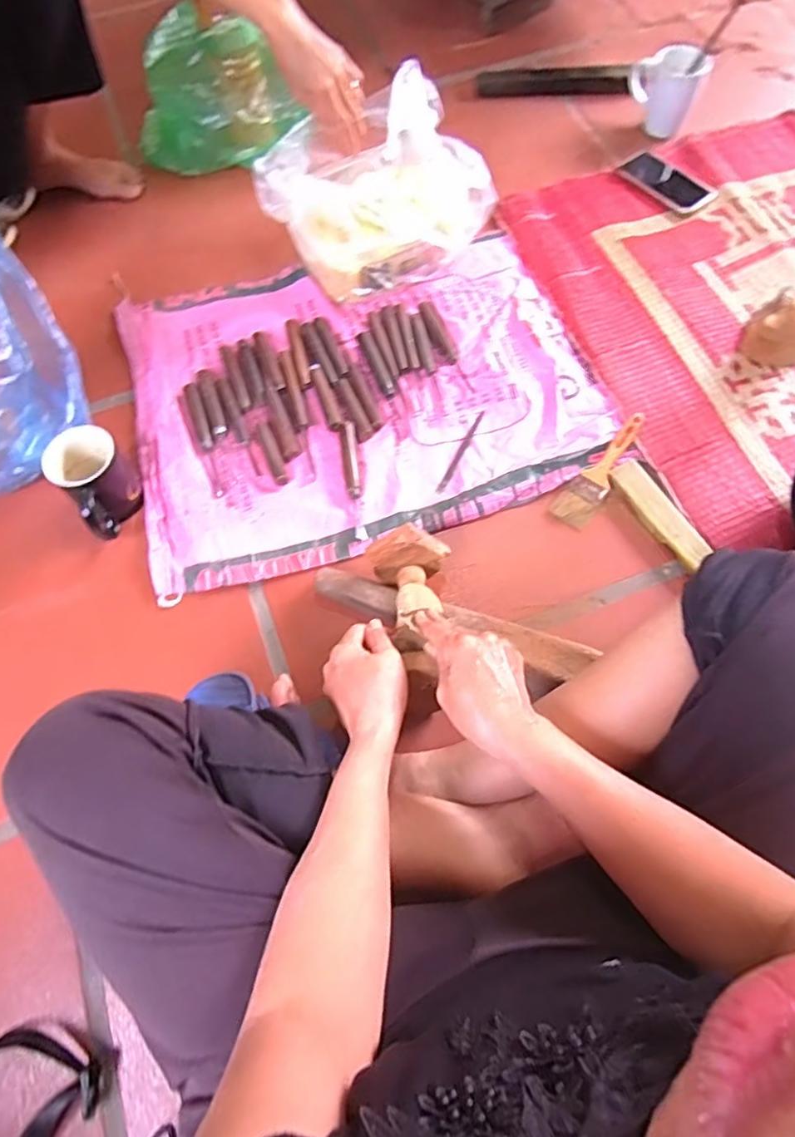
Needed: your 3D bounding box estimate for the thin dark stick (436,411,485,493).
[{"bbox_3d":[0.083,-0.154,0.809,0.011,0.007,0.136,23,69,12],"label":"thin dark stick"}]

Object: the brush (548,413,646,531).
[{"bbox_3d":[0.260,-0.128,0.779,0.045,0.014,0.180,34,72,16],"label":"brush"}]

